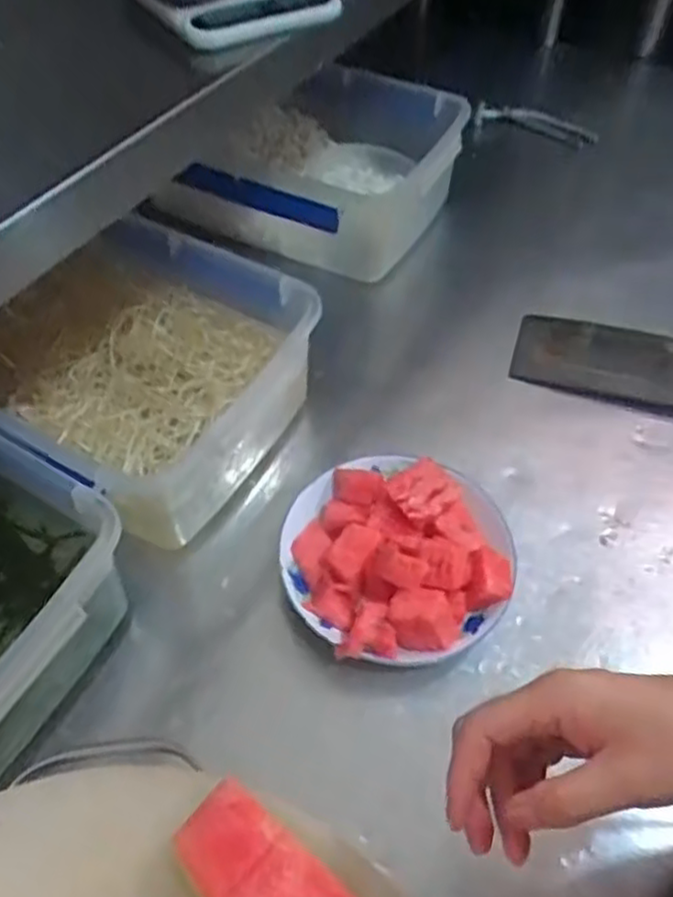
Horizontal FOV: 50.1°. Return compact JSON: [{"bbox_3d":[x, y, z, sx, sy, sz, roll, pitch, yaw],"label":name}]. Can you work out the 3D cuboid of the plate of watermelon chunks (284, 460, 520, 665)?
[{"bbox_3d":[0.045,0.085,0.592,0.177,0.071,0.181,0,50,0],"label":"plate of watermelon chunks"}]

